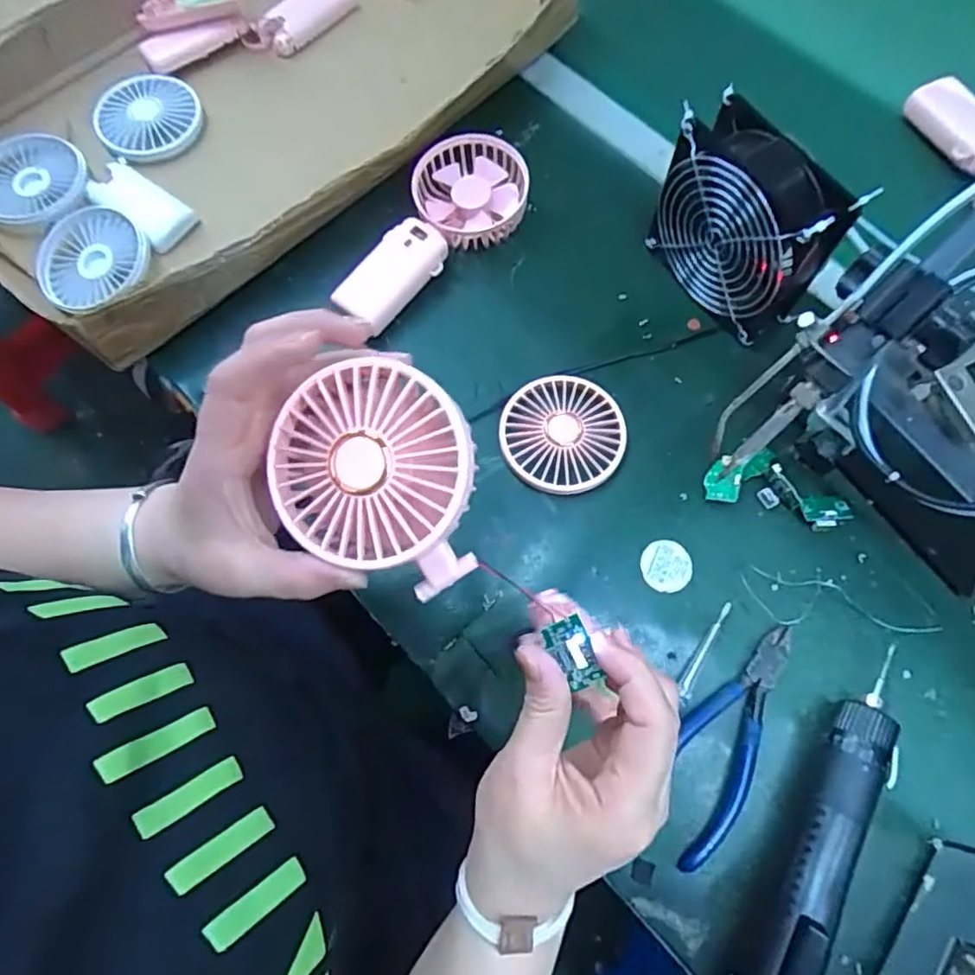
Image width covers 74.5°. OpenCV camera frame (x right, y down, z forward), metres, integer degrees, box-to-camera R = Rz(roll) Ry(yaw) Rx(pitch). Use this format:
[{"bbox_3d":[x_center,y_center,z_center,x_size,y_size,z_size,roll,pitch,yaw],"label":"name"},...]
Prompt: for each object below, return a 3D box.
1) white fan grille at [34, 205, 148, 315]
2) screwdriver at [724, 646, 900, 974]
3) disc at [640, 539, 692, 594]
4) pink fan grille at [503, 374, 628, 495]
[{"bbox_3d":[-0.310,-0.178,0.501,0.087,0.011,0.072,-39,91,2],"label":"white fan grille"},{"bbox_3d":[0.184,0.207,0.356,0.042,0.040,0.237,31,73,10],"label":"screwdriver"},{"bbox_3d":[0.121,0.053,0.433,0.034,0.004,0.035,1,77,-2],"label":"disc"},{"bbox_3d":[0.054,-0.038,0.459,0.085,0.013,0.086,0,71,0],"label":"pink fan grille"}]

